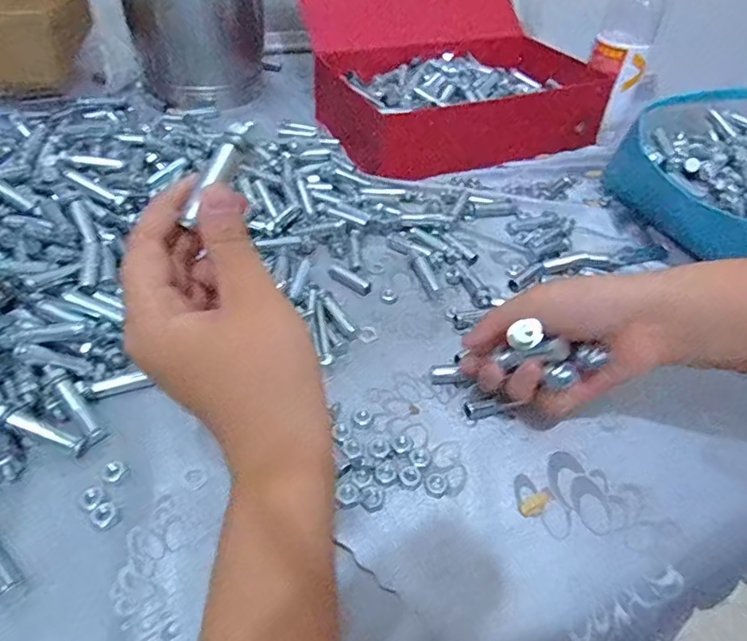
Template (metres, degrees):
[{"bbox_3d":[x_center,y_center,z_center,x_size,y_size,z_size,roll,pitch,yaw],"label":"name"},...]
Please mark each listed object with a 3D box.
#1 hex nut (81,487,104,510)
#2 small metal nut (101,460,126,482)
[{"bbox_3d":[-0.154,0.096,0.295,0.011,0.004,0.013,-31,55,-30],"label":"hex nut"},{"bbox_3d":[-0.148,0.084,0.306,0.011,0.004,0.012,2,45,-2],"label":"small metal nut"}]

